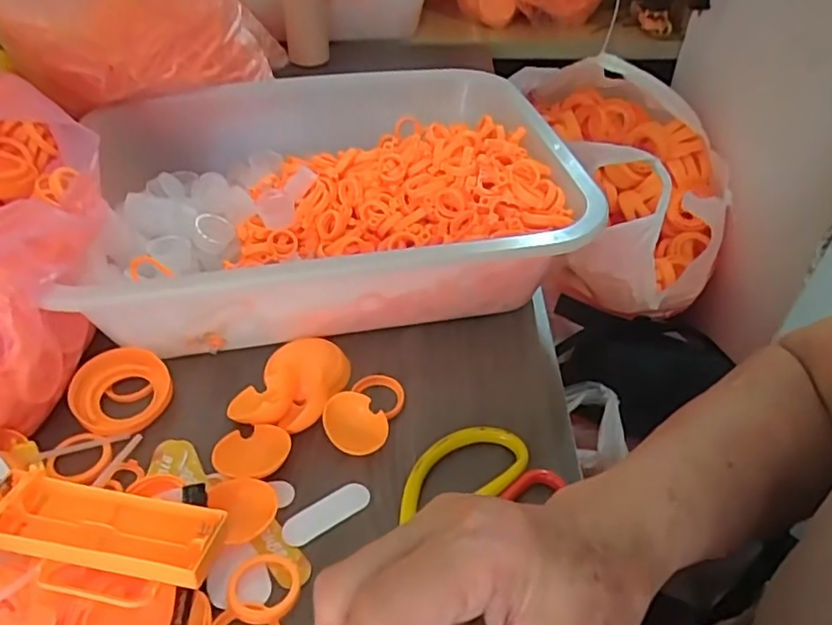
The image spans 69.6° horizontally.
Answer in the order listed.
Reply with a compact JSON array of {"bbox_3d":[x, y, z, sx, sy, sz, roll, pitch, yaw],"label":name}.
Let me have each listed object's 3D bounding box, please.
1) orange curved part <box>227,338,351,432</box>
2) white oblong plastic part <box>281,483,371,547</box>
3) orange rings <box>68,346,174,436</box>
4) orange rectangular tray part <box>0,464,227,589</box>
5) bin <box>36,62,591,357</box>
[{"bbox_3d":[-0.077,0.042,0.387,0.059,0.025,0.076,10,43,10],"label":"orange curved part"},{"bbox_3d":[-0.049,0.110,0.331,0.051,0.004,0.016,-25,48,-25],"label":"white oblong plastic part"},{"bbox_3d":[-0.188,0.052,0.385,0.059,0.020,0.059,8,51,-10],"label":"orange rings"},{"bbox_3d":[-0.142,0.097,0.273,0.108,0.018,0.037,8,43,9],"label":"orange rectangular tray part"},{"bbox_3d":[-0.061,-0.094,0.490,0.333,0.092,0.292,-7,43,-7],"label":"bin"}]

